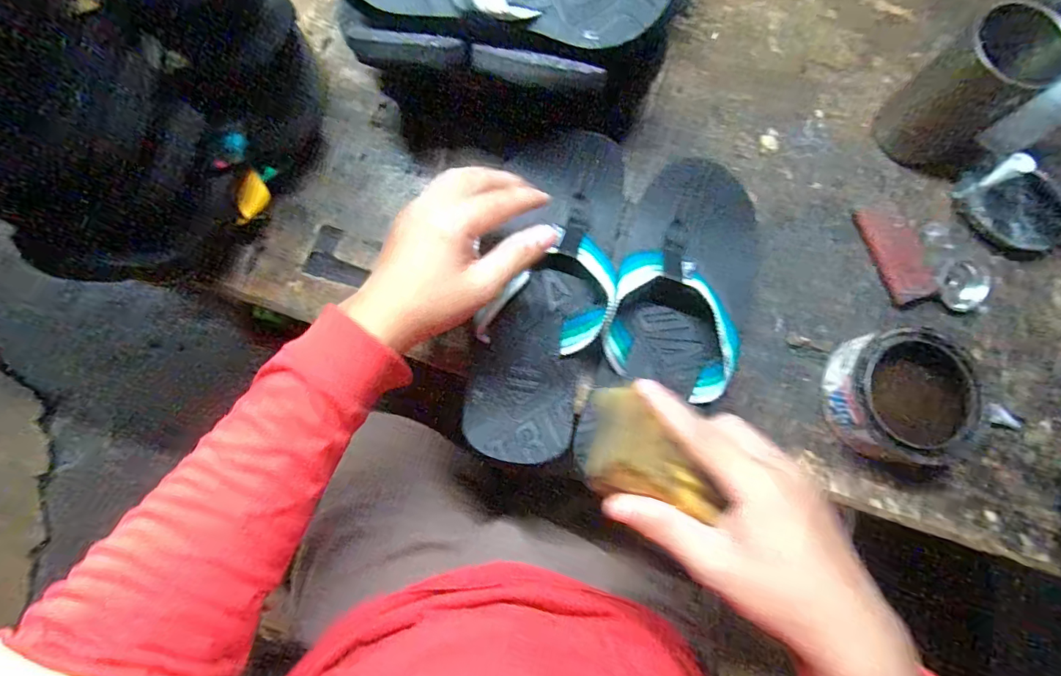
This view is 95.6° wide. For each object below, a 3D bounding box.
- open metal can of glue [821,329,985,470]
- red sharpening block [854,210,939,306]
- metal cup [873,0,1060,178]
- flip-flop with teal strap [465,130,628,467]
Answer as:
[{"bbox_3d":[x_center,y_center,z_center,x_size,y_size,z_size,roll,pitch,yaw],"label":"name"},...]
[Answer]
[{"bbox_3d":[0.298,0.048,0.387,0.104,0.043,0.105,0,78,-1],"label":"open metal can of glue"},{"bbox_3d":[0.325,-0.076,0.425,0.039,0.011,0.089,-14,79,-3],"label":"red sharpening block"},{"bbox_3d":[0.370,-0.202,0.406,0.085,0.109,0.071,43,81,8],"label":"metal cup"},{"bbox_3d":[0.015,-0.044,0.389,0.099,0.043,0.288,14,78,2],"label":"flip-flop with teal strap"}]

